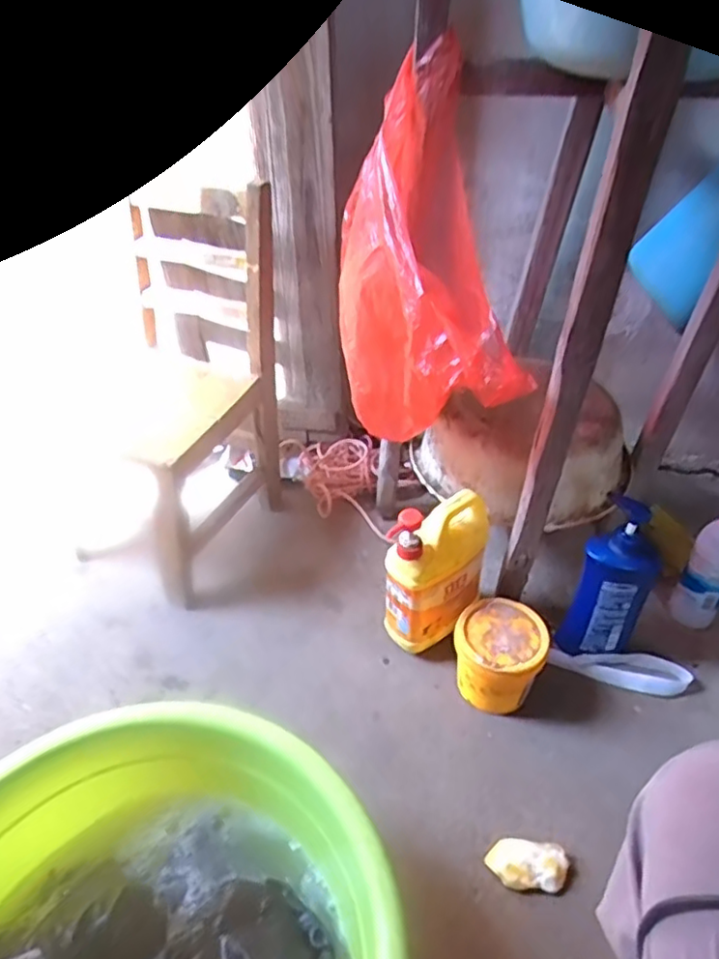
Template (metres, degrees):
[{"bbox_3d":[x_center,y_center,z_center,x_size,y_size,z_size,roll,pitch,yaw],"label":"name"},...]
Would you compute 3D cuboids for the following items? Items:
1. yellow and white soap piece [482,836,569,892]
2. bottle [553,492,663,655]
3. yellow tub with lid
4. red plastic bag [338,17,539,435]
[{"bbox_3d":[0.178,0.407,0.686,0.083,0.013,0.048,5,39,7],"label":"yellow and white soap piece"},{"bbox_3d":[0.320,0.134,0.821,0.086,0.245,0.055,22,44,25],"label":"bottle"},{"bbox_3d":[0.179,0.227,0.834,0.107,0.102,0.112,0,39,0],"label":"yellow tub with lid"},{"bbox_3d":[0.072,-0.218,0.709,0.131,0.372,0.270,-12,40,-13],"label":"red plastic bag"}]

